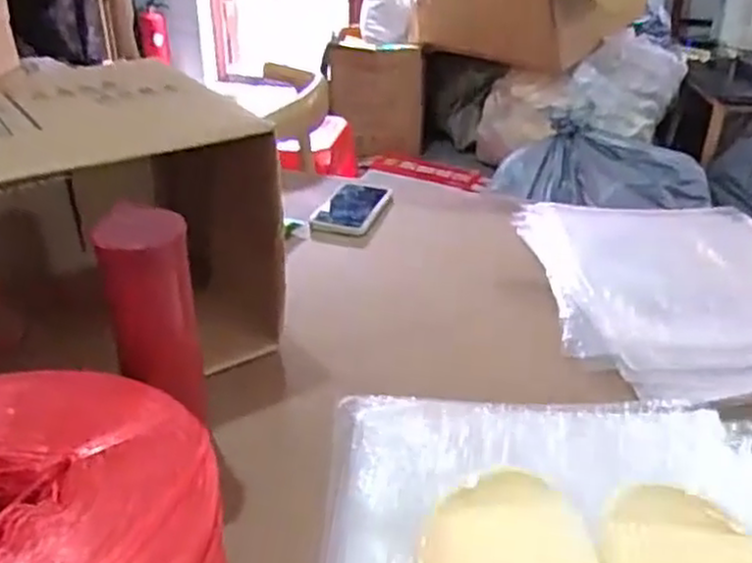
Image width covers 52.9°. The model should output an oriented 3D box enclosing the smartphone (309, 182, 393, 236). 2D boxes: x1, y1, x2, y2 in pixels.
[{"bbox_3d":[-0.035,-0.110,1.121,0.083,0.008,0.171,9,31,14],"label":"smartphone"}]

